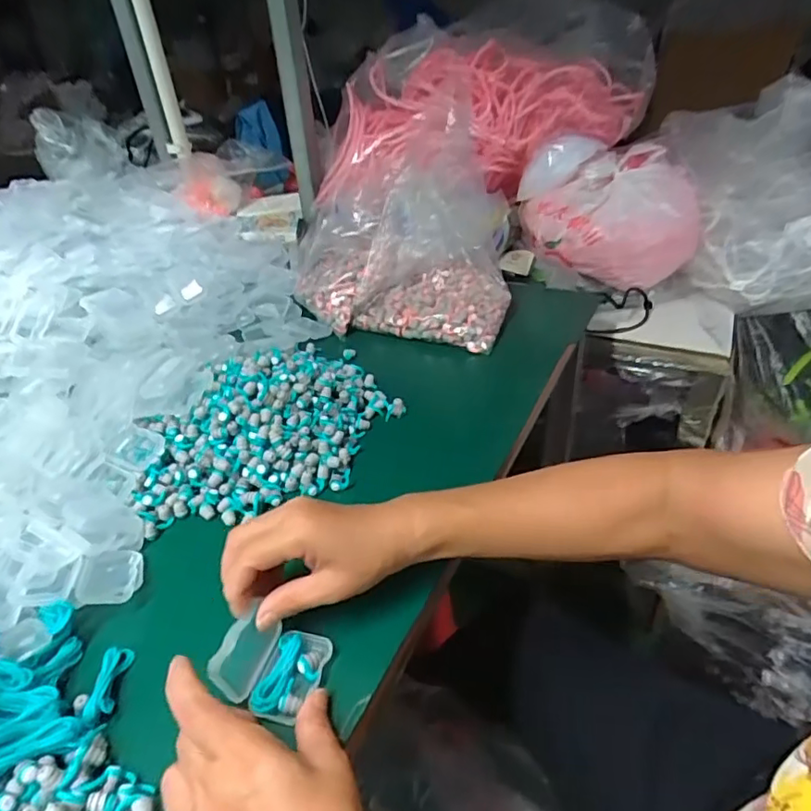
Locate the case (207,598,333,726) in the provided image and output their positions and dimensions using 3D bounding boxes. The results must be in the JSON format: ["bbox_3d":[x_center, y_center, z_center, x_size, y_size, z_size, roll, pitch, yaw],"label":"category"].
[{"bbox_3d":[-0.081,0.155,0.348,0.054,0.037,0.055,6,37,13],"label":"case"}]

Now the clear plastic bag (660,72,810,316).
[{"bbox_3d":[0.553,-0.311,0.844,0.235,0.268,0.277,-32,44,-33],"label":"clear plastic bag"}]

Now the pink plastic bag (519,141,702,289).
[{"bbox_3d":[0.320,-0.286,0.858,0.232,0.155,0.163,-18,38,-19],"label":"pink plastic bag"}]

